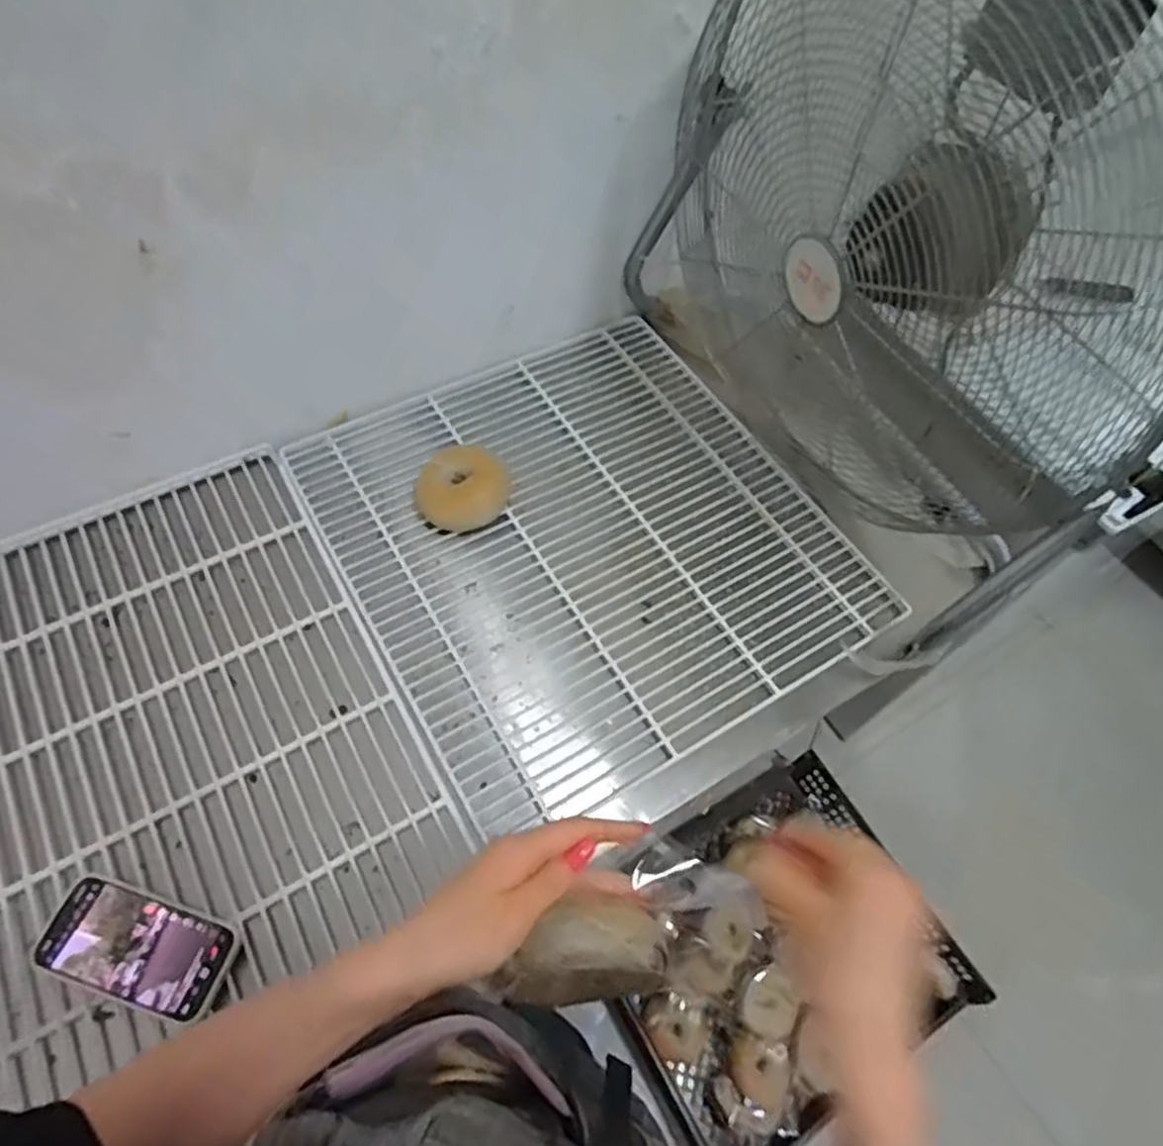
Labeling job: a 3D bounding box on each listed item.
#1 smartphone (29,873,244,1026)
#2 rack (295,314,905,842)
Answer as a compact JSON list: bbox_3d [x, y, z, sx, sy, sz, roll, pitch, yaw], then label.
[{"bbox_3d":[-0.368,0.313,0.593,0.152,0.015,0.078,19,60,2],"label":"smartphone"},{"bbox_3d":[0.005,-0.045,0.841,0.531,0.031,0.544,-28,65,-15],"label":"rack"}]

